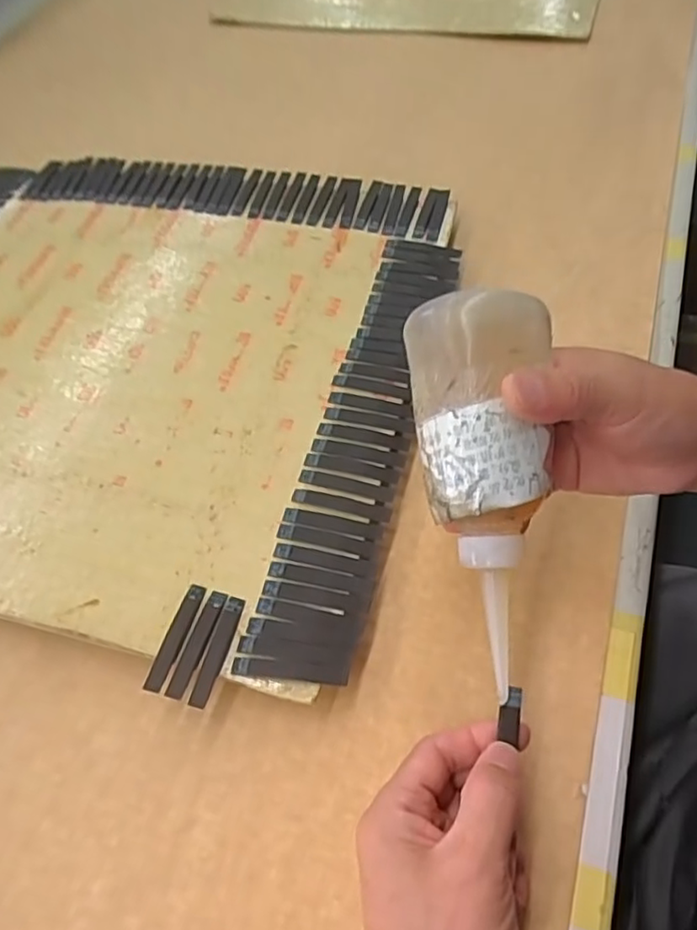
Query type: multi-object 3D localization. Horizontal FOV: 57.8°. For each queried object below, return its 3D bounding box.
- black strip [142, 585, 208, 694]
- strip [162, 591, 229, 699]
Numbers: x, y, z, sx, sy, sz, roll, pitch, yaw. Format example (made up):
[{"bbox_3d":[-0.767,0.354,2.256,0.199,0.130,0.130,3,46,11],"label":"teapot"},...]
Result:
[{"bbox_3d":[-0.091,0.091,0.335,0.010,0.004,0.060,13,51,8],"label":"black strip"},{"bbox_3d":[-0.079,0.093,0.332,0.010,0.004,0.059,11,52,11],"label":"strip"}]

